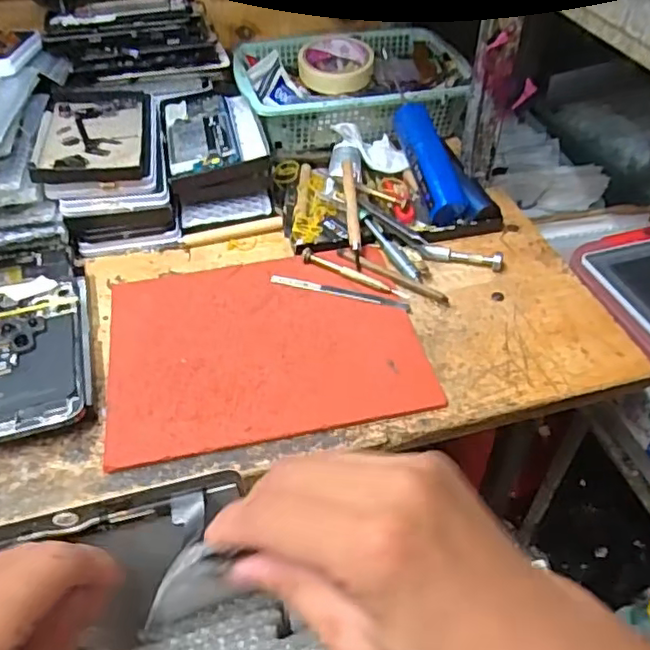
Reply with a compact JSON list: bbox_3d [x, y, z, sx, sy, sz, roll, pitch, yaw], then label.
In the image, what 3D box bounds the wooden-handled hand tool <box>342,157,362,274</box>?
[{"bbox_3d":[0.027,-0.109,0.590,0.012,0.012,0.124,-3,69,-5],"label":"wooden-handled hand tool"}]

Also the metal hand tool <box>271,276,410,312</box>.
[{"bbox_3d":[0.013,-0.031,0.549,0.128,0.004,0.011,11,47,12],"label":"metal hand tool"}]

